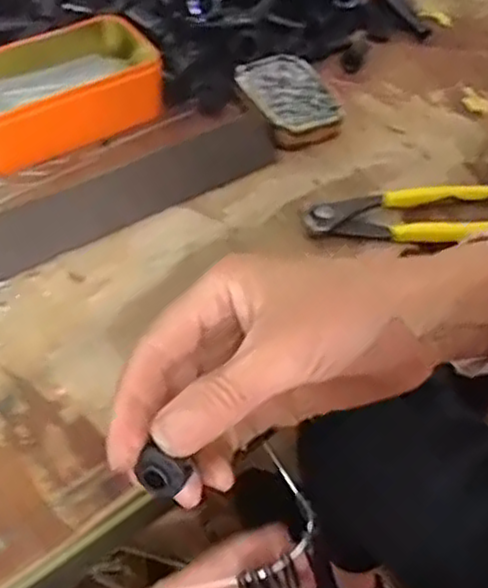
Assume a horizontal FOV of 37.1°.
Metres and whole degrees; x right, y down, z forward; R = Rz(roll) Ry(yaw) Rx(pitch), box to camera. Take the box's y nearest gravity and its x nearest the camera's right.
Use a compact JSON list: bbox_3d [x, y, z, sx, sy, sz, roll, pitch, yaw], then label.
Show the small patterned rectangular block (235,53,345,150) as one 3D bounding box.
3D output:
[{"bbox_3d":[0.034,-0.151,0.562,0.061,0.021,0.092,-20,56,-21],"label":"small patterned rectangular block"}]

